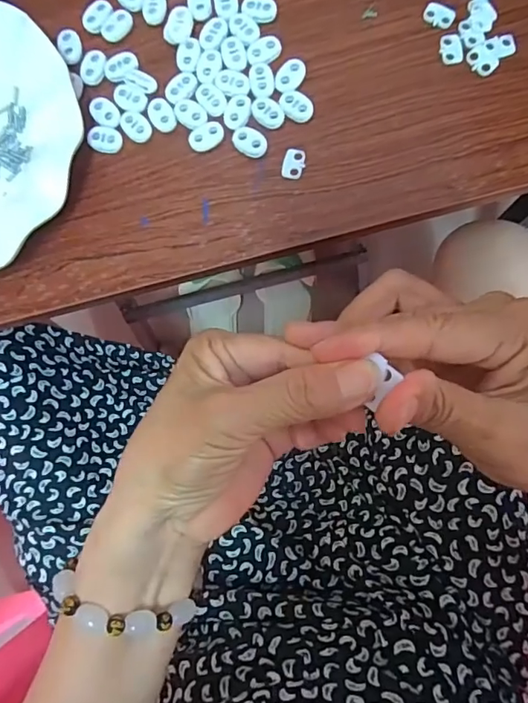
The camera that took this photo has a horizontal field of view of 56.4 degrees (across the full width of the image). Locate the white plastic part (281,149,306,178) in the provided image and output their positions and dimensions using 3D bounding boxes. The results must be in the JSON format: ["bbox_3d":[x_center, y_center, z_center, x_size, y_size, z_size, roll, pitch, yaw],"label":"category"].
[{"bbox_3d":[0.019,-0.117,0.308,0.013,0.004,0.019,8,85,5],"label":"white plastic part"}]

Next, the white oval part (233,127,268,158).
[{"bbox_3d":[-0.009,-0.131,0.309,0.023,0.004,0.016,36,88,7],"label":"white oval part"}]

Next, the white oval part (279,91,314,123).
[{"bbox_3d":[0.021,-0.154,0.309,0.022,0.004,0.016,35,87,7],"label":"white oval part"}]

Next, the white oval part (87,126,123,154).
[{"bbox_3d":[-0.102,-0.136,0.316,0.020,0.004,0.016,14,85,5],"label":"white oval part"}]

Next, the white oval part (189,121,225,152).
[{"bbox_3d":[-0.036,-0.136,0.311,0.023,0.004,0.016,-28,83,1],"label":"white oval part"}]

